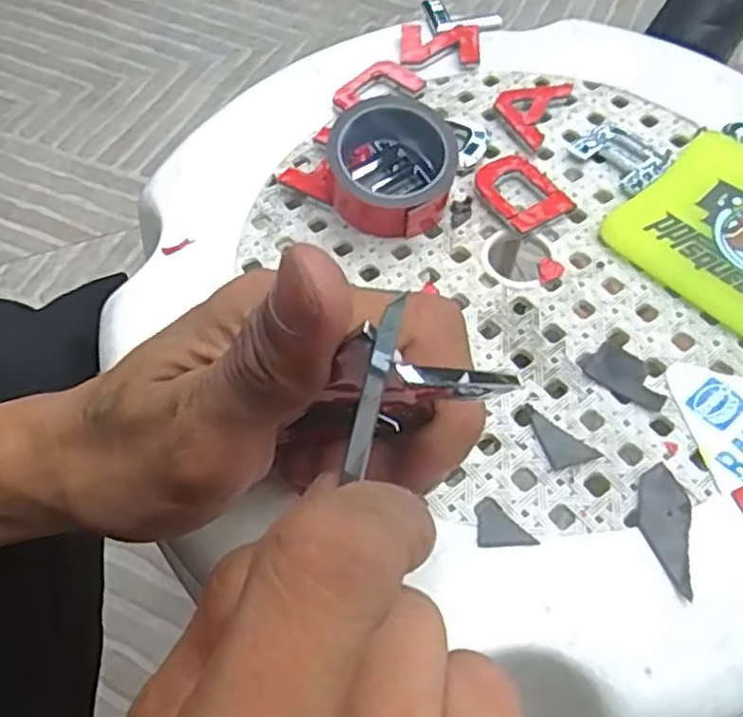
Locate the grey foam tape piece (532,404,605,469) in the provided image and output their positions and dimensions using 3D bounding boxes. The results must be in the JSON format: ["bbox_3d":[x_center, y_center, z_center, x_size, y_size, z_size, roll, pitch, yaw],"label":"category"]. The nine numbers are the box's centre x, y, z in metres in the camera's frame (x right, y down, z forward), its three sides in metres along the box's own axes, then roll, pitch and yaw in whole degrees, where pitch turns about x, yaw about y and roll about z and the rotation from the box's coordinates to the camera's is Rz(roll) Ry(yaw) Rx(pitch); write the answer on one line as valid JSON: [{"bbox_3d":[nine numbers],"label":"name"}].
[{"bbox_3d":[0.060,0.028,0.236,0.026,0.004,0.013,35,67,20],"label":"grey foam tape piece"}]

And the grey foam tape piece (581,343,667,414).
[{"bbox_3d":[0.088,0.005,0.249,0.028,0.004,0.017,32,66,19],"label":"grey foam tape piece"}]

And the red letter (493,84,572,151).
[{"bbox_3d":[0.068,-0.110,0.316,0.026,0.006,0.039,23,63,15],"label":"red letter"}]

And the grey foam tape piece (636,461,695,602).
[{"bbox_3d":[0.089,0.051,0.220,0.015,0.004,0.039,10,60,8],"label":"grey foam tape piece"}]

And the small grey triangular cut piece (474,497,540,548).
[{"bbox_3d":[0.041,0.050,0.224,0.017,0.004,0.016,-3,59,0],"label":"small grey triangular cut piece"}]

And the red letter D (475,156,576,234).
[{"bbox_3d":[0.060,-0.067,0.291,0.028,0.009,0.038,-26,62,-13],"label":"red letter D"}]

